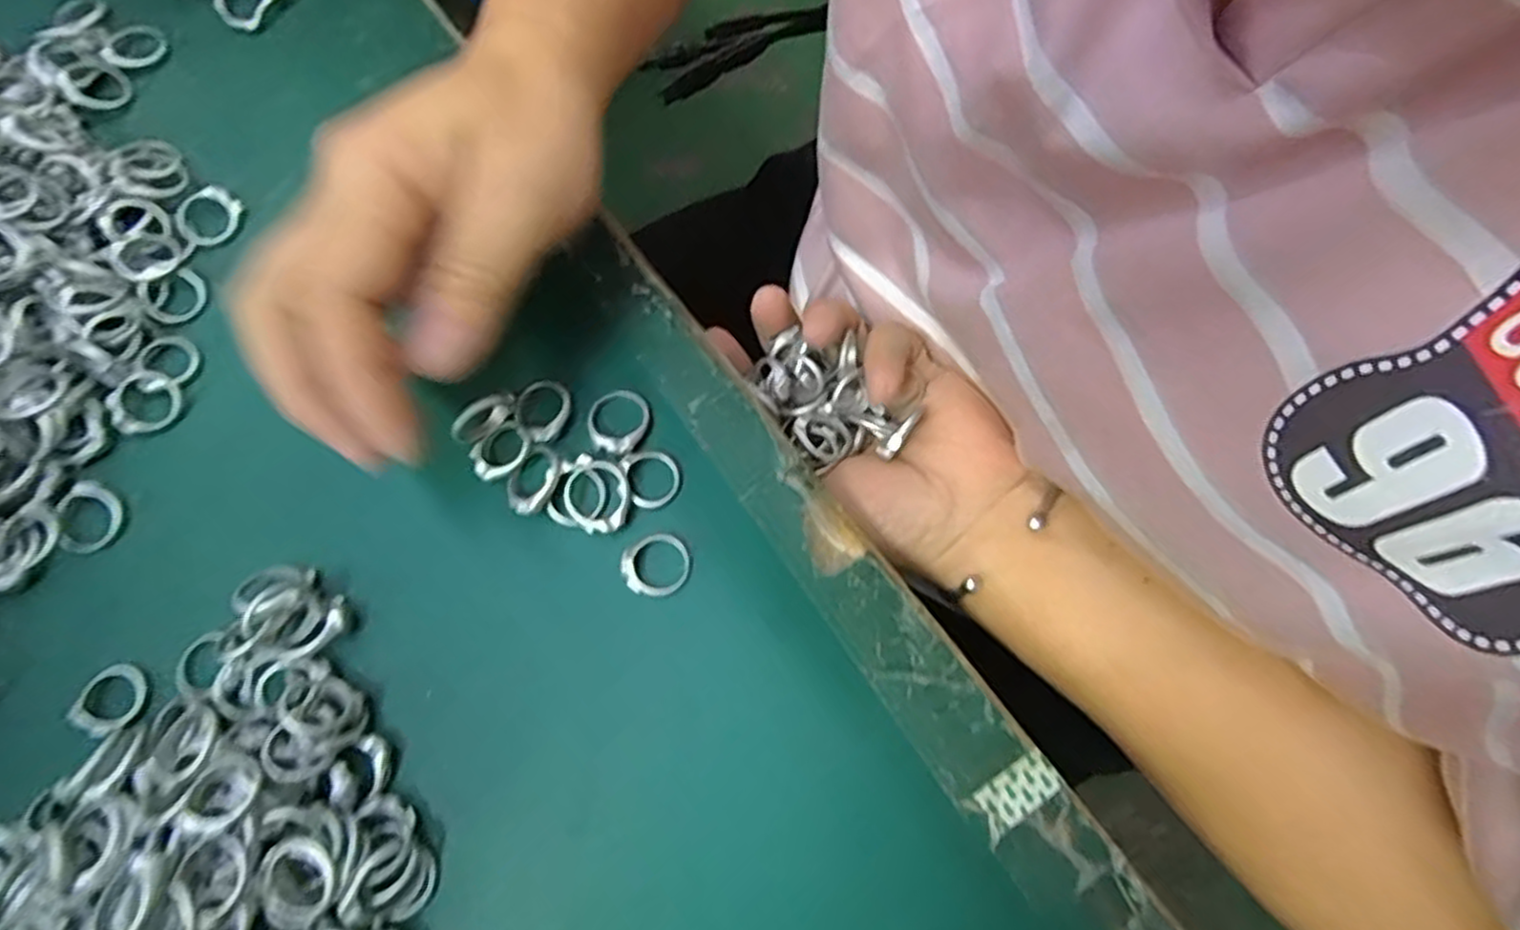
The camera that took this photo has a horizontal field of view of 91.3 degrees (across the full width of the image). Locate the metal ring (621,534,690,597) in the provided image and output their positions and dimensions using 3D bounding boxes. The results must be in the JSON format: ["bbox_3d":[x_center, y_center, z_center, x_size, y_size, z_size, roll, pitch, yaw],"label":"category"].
[{"bbox_3d":[-0.033,0.032,0.236,0.021,0.004,0.019,-26,75,-6],"label":"metal ring"}]

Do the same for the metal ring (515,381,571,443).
[{"bbox_3d":[-0.074,-0.019,0.253,0.020,0.005,0.020,41,79,12],"label":"metal ring"}]

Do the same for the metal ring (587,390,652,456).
[{"bbox_3d":[-0.048,-0.016,0.251,0.021,0.005,0.023,0,73,1],"label":"metal ring"}]

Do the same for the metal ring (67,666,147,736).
[{"bbox_3d":[-0.203,0.073,0.231,0.019,0.004,0.021,31,77,10],"label":"metal ring"}]

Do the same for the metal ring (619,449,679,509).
[{"bbox_3d":[-0.035,0.004,0.245,0.017,0.005,0.019,-17,74,-4],"label":"metal ring"}]

